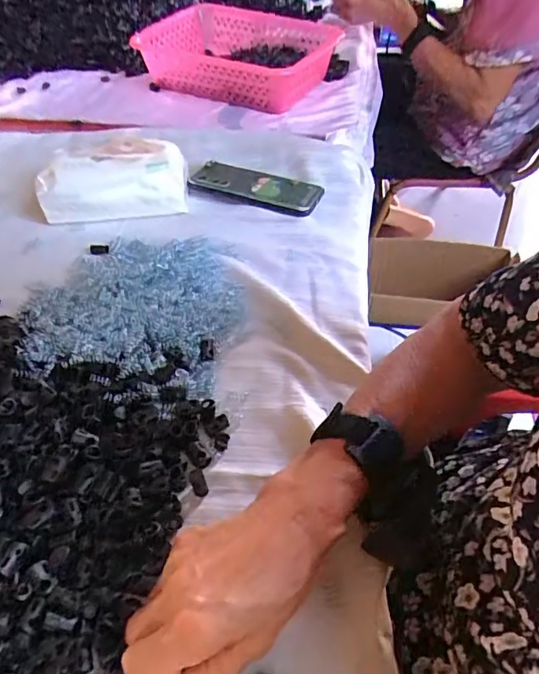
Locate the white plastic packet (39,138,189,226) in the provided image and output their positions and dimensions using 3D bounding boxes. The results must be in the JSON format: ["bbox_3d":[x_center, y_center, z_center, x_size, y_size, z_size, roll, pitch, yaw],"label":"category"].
[{"bbox_3d":[-0.185,-0.190,0.583,0.165,0.067,0.085,-8,50,-5],"label":"white plastic packet"}]

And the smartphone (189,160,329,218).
[{"bbox_3d":[-0.016,-0.185,0.607,0.158,0.013,0.074,17,51,9],"label":"smartphone"}]

